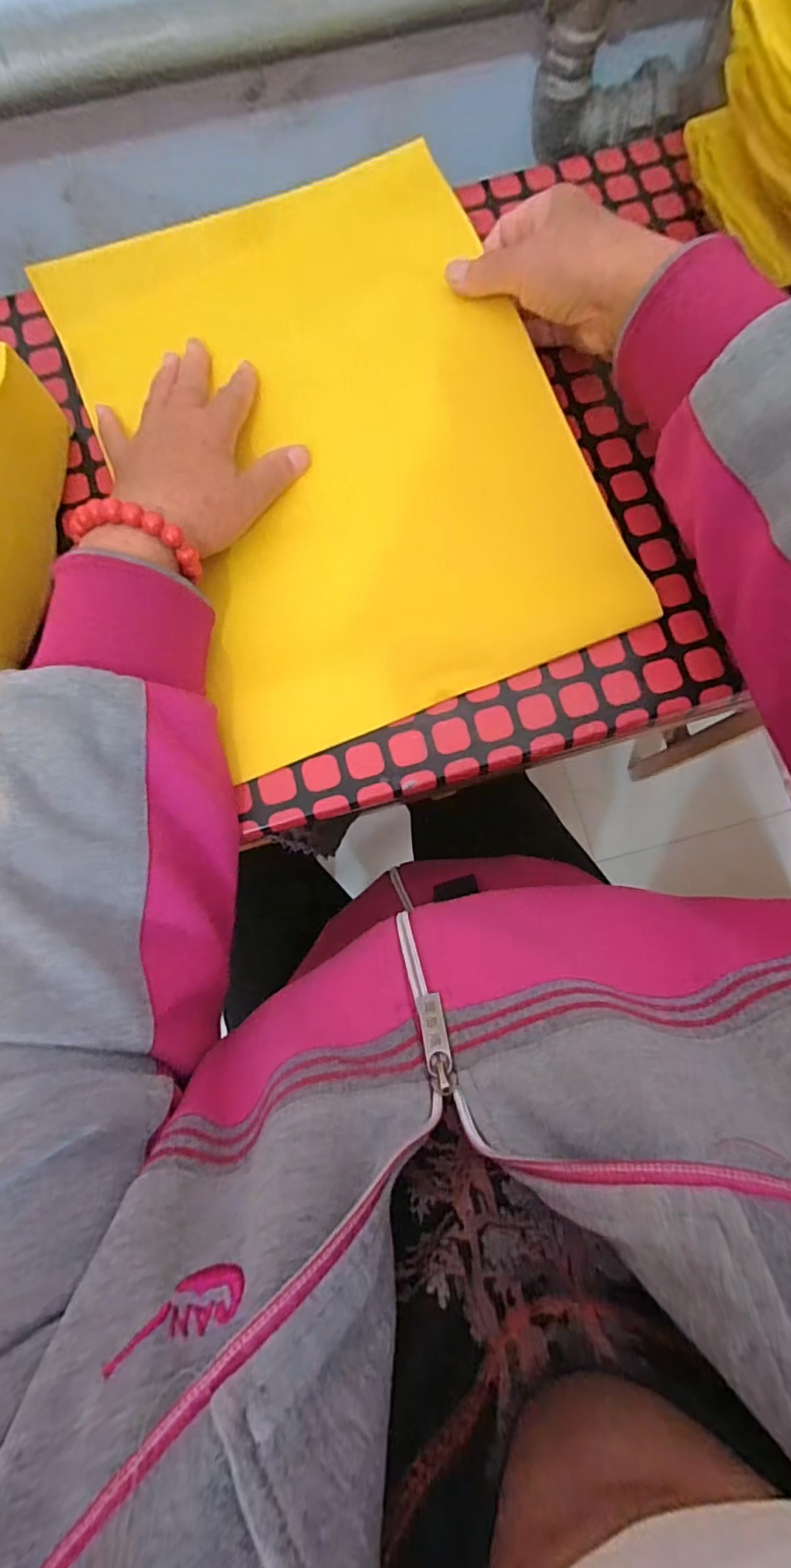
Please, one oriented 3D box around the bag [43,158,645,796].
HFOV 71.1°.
[{"bbox_3d":[-0.040,-0.223,0.349,0.258,0.023,0.375,-24,80,-1],"label":"bag"}]

